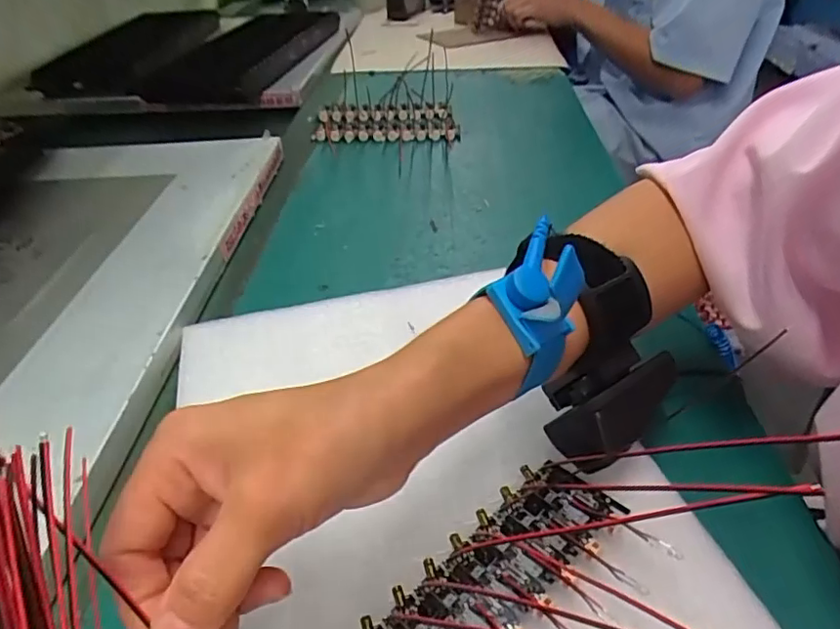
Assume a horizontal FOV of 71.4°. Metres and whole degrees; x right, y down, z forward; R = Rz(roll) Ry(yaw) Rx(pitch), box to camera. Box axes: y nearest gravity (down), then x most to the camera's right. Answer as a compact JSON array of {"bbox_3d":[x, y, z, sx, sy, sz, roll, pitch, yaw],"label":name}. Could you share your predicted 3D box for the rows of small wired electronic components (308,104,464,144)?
[{"bbox_3d":[-0.039,-0.215,0.660,0.158,0.015,0.099,-3,36,2],"label":"rows of small wired electronic components"}]

